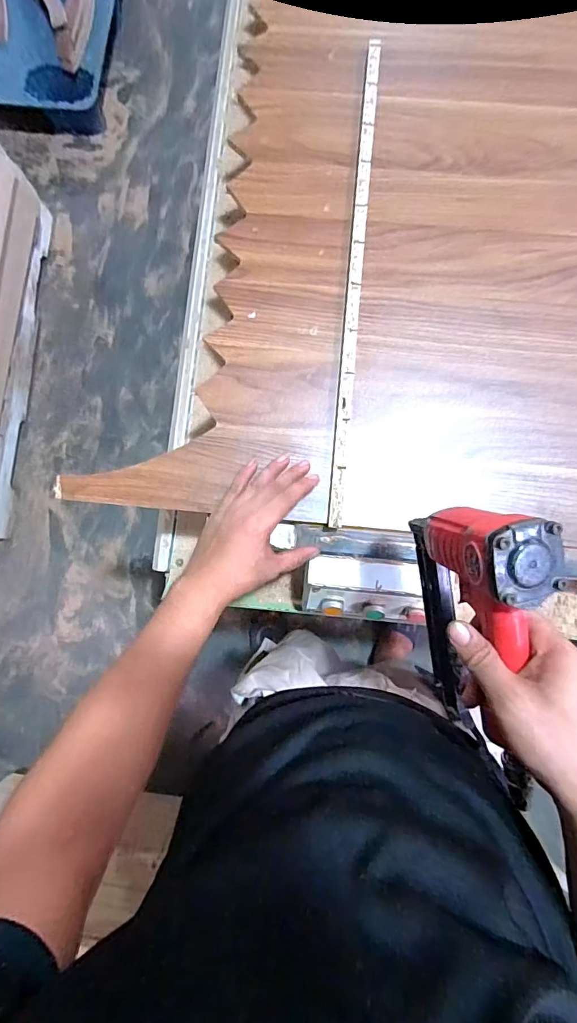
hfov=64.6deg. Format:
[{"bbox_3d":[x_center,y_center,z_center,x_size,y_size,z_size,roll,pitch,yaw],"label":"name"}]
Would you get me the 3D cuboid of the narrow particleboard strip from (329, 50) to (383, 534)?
[{"bbox_3d":[0.085,-0.299,0.579,0.018,0.010,0.637,5,84,2],"label":"narrow particleboard strip"}]

